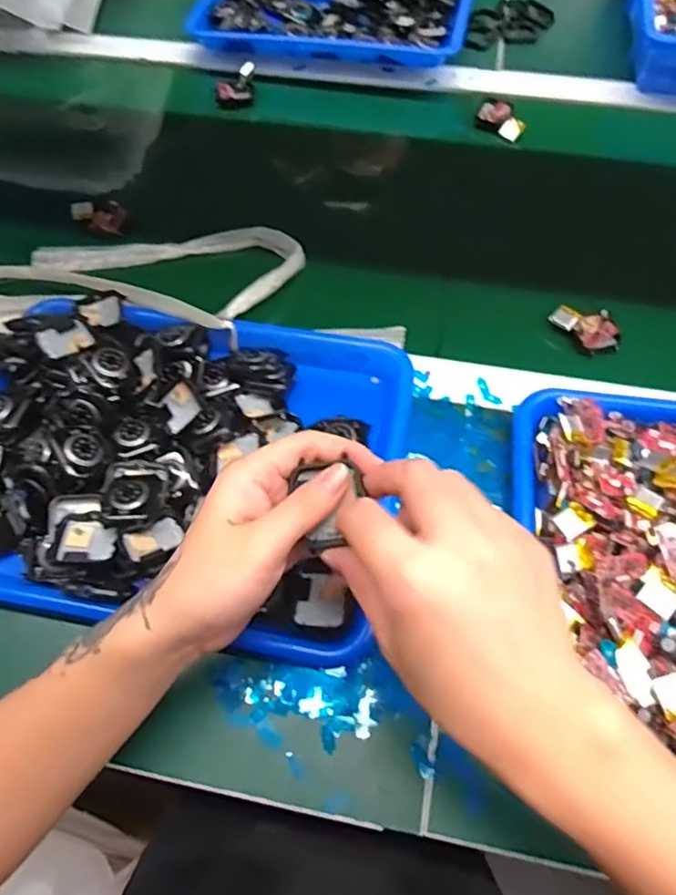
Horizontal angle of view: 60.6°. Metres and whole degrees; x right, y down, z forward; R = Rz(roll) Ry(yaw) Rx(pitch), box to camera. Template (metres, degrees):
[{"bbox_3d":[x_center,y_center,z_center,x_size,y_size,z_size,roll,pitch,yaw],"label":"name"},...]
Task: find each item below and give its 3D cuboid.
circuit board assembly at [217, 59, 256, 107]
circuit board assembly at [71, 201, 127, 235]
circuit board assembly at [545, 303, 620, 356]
[{"bbox_3d":[-0.120,-0.427,0.686,0.048,0.041,0.026,-11,63,-4],"label":"circuit board assembly"},{"bbox_3d":[-0.240,-0.237,0.588,0.049,0.021,0.034,22,65,12],"label":"circuit board assembly"},{"bbox_3d":[0.218,-0.106,0.504,0.036,0.010,0.060,-38,68,-17],"label":"circuit board assembly"}]

